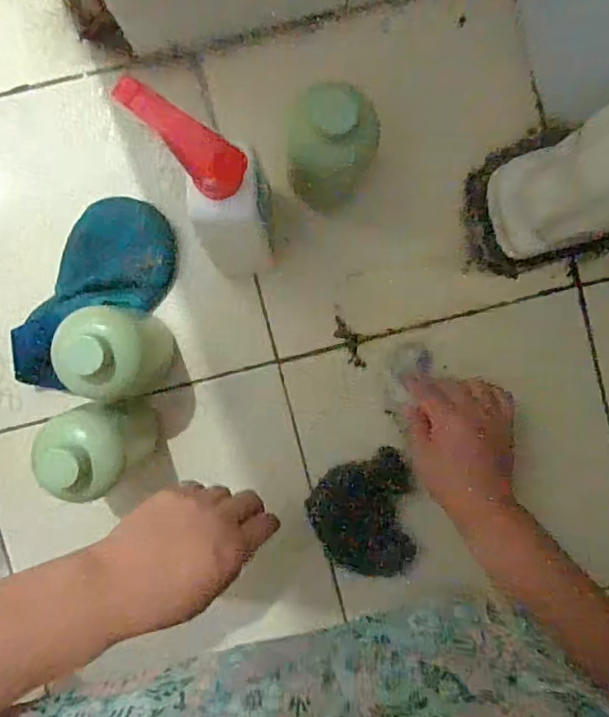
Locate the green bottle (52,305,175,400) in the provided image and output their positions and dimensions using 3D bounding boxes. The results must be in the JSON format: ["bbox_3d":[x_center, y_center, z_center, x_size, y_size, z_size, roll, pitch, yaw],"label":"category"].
[{"bbox_3d":[-0.158,-0.006,0.451,0.071,0.140,0.080,-20,93,0],"label":"green bottle"}]

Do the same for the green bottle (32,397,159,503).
[{"bbox_3d":[-0.168,0.067,0.454,0.059,0.135,0.066,-11,93,-1],"label":"green bottle"}]

